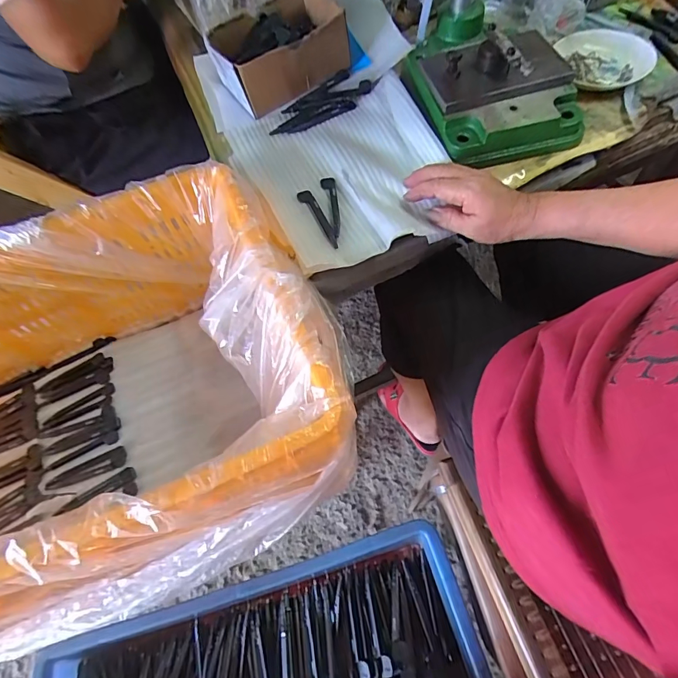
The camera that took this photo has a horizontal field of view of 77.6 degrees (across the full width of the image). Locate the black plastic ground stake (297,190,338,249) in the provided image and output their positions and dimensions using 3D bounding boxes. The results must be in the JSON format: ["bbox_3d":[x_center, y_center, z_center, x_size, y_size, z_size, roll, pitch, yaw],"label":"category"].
[{"bbox_3d":[-0.021,-0.135,0.475,0.018,0.009,0.099,-26,62,-8],"label":"black plastic ground stake"}]

